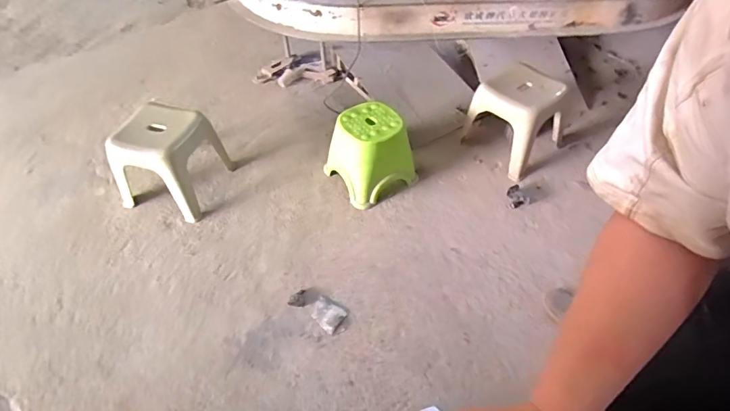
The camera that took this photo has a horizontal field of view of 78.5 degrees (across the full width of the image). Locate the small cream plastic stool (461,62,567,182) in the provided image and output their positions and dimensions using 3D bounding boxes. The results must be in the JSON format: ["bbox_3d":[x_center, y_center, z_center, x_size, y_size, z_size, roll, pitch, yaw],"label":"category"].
[{"bbox_3d":[0.620,-0.391,1.844,0.357,0.324,0.353,32,55,26],"label":"small cream plastic stool"}]

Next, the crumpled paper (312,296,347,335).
[{"bbox_3d":[-0.123,0.346,1.427,0.110,0.008,0.089,28,53,23],"label":"crumpled paper"}]

